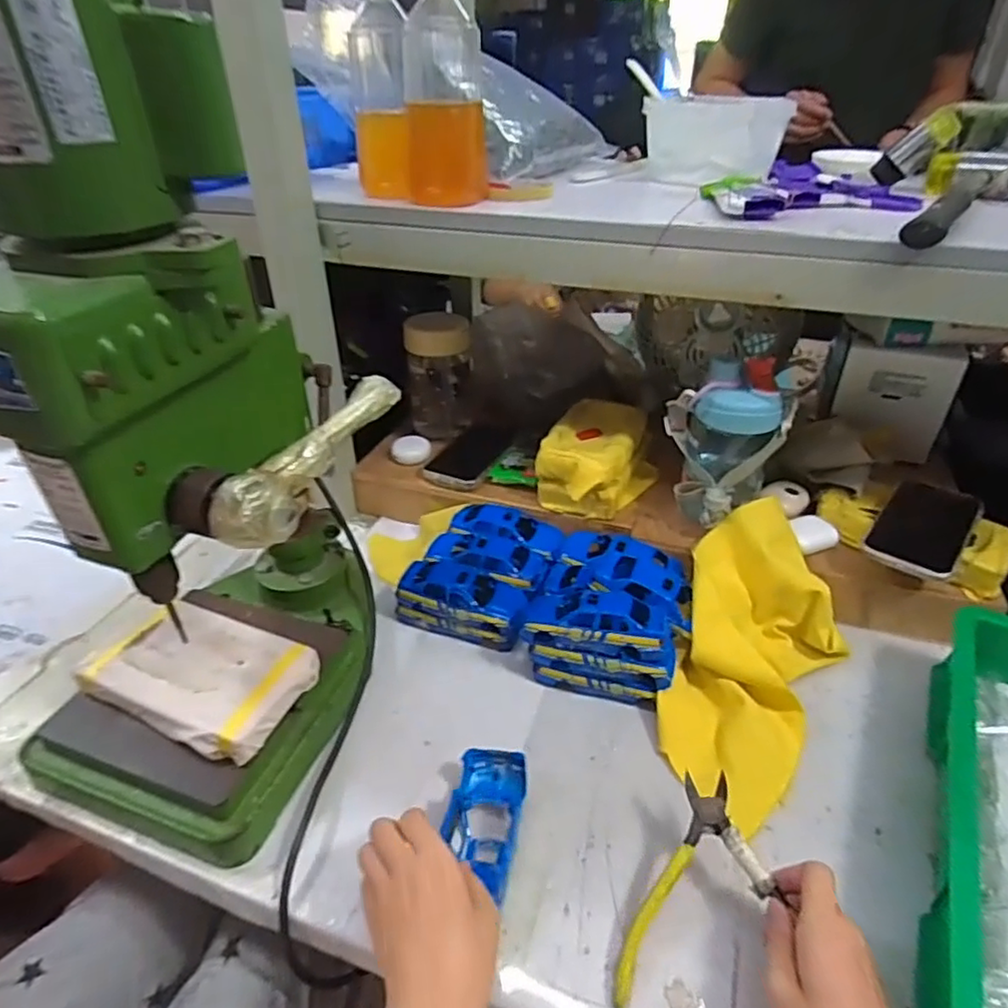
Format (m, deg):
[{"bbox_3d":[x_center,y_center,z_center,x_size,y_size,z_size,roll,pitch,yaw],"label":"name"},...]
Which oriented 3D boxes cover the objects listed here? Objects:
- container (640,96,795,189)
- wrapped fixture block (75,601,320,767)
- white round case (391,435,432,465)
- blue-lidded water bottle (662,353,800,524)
[{"bbox_3d":[0.226,-0.407,0.704,0.140,0.075,0.081,26,43,32],"label":"container"},{"bbox_3d":[-0.254,0.138,0.522,0.172,0.033,0.104,14,38,19],"label":"wrapped fixture block"},{"bbox_3d":[-0.118,-0.067,0.806,0.049,0.026,0.040,-6,36,-8],"label":"white round case"},{"bbox_3d":[0.228,-0.060,0.660,0.092,0.174,0.092,0,35,0],"label":"blue-lidded water bottle"}]

